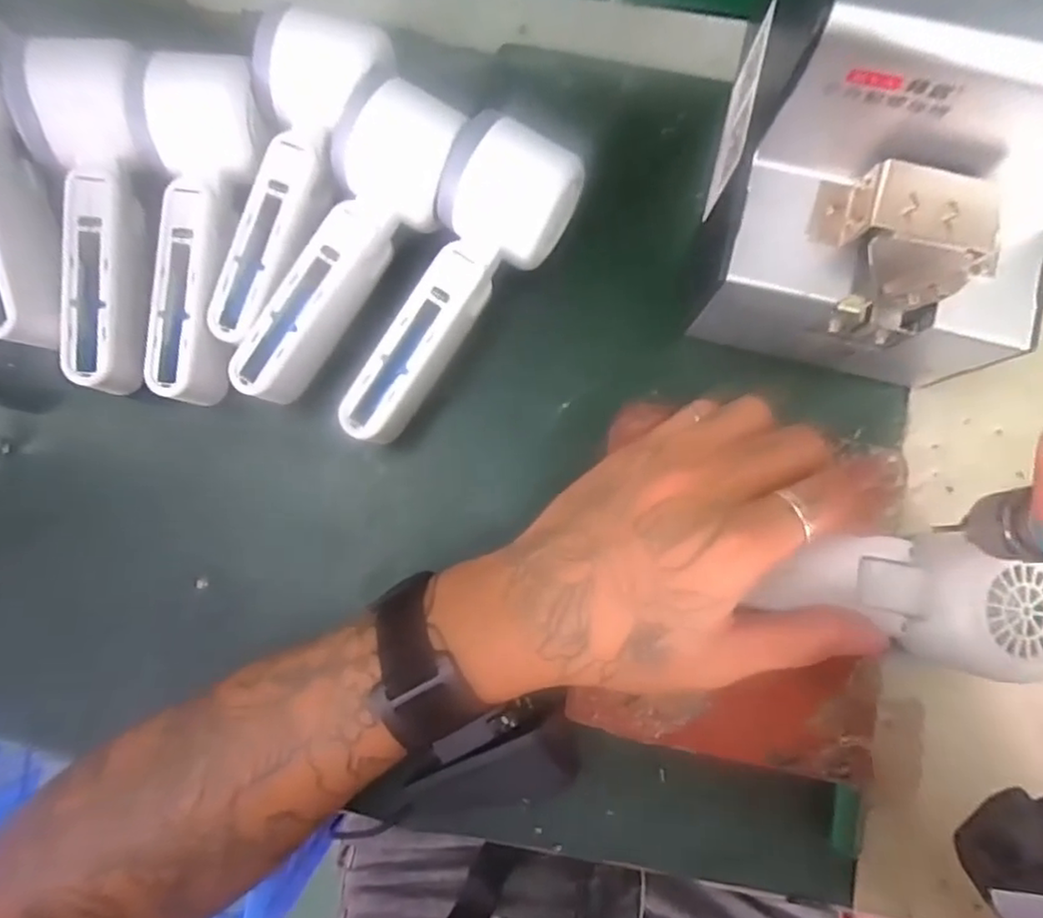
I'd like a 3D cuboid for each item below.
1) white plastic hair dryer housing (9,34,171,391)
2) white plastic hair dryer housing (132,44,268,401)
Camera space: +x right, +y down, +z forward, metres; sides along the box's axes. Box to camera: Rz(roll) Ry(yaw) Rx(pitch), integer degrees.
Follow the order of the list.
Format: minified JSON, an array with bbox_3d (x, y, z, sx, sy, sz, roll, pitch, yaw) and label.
[{"bbox_3d":[-0.205,-0.117,0.305,0.050,0.057,0.169,3,82,1],"label":"white plastic hair dryer housing"},{"bbox_3d":[-0.159,-0.109,0.304,0.051,0.046,0.160,7,83,2],"label":"white plastic hair dryer housing"}]

